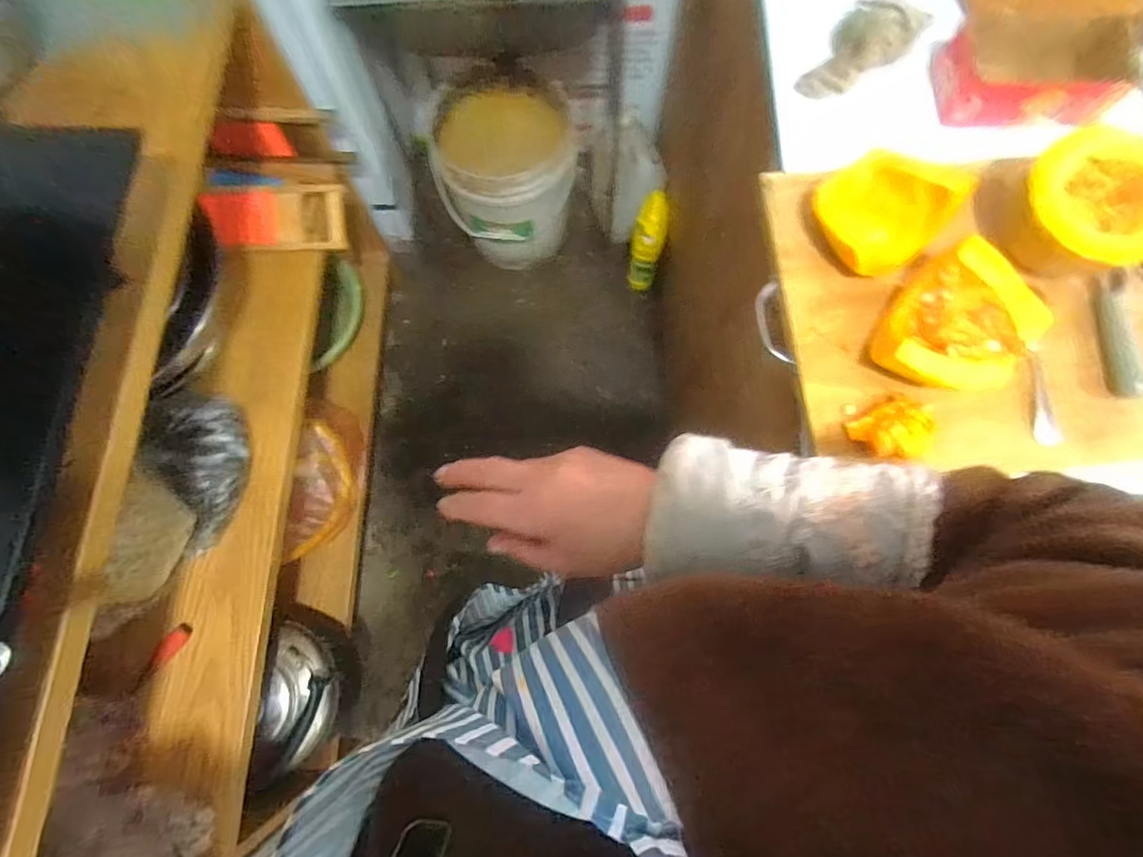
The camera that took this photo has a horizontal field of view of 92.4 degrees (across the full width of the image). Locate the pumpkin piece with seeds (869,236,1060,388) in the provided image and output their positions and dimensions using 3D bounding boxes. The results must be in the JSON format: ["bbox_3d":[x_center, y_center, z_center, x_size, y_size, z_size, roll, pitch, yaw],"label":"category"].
[{"bbox_3d":[0.327,-0.082,0.455,0.108,0.061,0.108,0,76,-1],"label":"pumpkin piece with seeds"}]

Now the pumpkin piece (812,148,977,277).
[{"bbox_3d":[0.279,-0.199,0.490,0.107,0.050,0.092,37,78,8],"label":"pumpkin piece"}]

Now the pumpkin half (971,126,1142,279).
[{"bbox_3d":[0.441,-0.192,0.480,0.122,0.075,0.128,0,76,-1],"label":"pumpkin half"}]

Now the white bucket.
[{"bbox_3d":[-0.155,-0.584,1.285,0.296,0.270,0.309,0,76,-1],"label":"white bucket"}]

